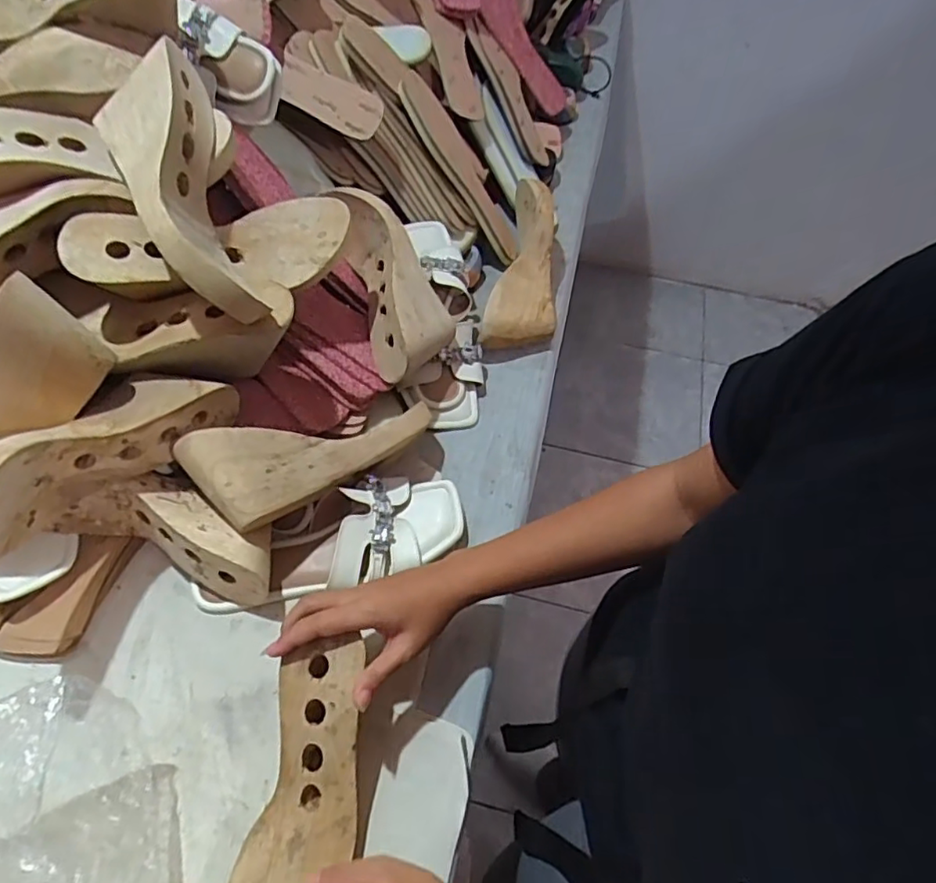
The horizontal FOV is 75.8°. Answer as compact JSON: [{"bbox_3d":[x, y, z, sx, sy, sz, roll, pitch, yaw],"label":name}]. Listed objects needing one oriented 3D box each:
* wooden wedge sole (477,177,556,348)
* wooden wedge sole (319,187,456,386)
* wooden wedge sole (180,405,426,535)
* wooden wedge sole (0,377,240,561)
[{"bbox_3d":[0.075,-0.210,0.733,0.080,0.064,0.235,10,70,4],"label":"wooden wedge sole"},{"bbox_3d":[-0.076,-0.171,0.626,0.093,0.073,0.219,-17,79,-13],"label":"wooden wedge sole"},{"bbox_3d":[-0.131,0.019,0.536,0.221,0.058,0.075,-12,58,-25],"label":"wooden wedge sole"},{"bbox_3d":[-0.290,0.005,0.467,0.065,0.074,0.229,31,42,17],"label":"wooden wedge sole"}]

